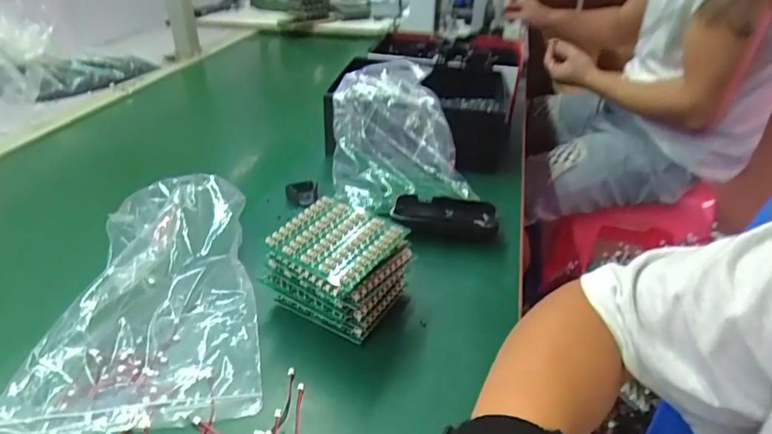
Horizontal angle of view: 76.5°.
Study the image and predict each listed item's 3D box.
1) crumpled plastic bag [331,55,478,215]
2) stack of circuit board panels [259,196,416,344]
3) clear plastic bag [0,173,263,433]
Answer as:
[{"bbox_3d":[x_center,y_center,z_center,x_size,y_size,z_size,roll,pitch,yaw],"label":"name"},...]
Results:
[{"bbox_3d":[0.002,-0.107,0.596,0.141,0.104,0.187,-7,34,-12],"label":"crumpled plastic bag"},{"bbox_3d":[-0.040,0.045,0.406,0.090,0.080,0.087,22,39,29],"label":"stack of circuit board panels"},{"bbox_3d":[-0.196,0.055,0.391,0.174,0.077,0.221,-7,34,-12],"label":"clear plastic bag"}]

